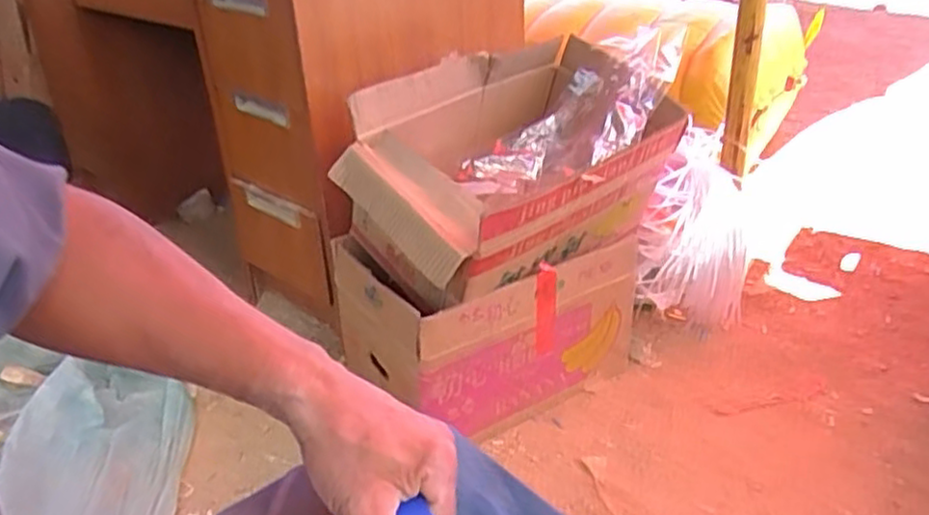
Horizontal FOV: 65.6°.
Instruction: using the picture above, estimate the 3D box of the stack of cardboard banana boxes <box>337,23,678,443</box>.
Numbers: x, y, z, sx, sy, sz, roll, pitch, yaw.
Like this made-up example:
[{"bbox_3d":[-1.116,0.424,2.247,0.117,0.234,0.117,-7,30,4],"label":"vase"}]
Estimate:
[{"bbox_3d":[0.070,-0.024,1.147,0.487,0.492,0.302,-21,35,-29],"label":"stack of cardboard banana boxes"}]

